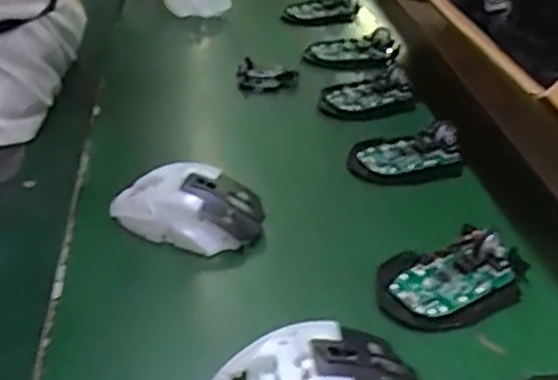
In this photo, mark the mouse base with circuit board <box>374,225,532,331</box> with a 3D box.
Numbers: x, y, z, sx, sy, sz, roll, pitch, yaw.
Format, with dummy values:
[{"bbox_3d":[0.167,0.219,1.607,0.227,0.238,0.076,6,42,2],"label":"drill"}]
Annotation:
[{"bbox_3d":[0.119,0.054,0.449,0.109,0.028,0.069,-11,36,-24],"label":"mouse base with circuit board"}]

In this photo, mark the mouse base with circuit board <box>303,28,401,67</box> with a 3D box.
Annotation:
[{"bbox_3d":[0.085,-0.160,0.741,0.108,0.023,0.057,-3,34,-12],"label":"mouse base with circuit board"}]

